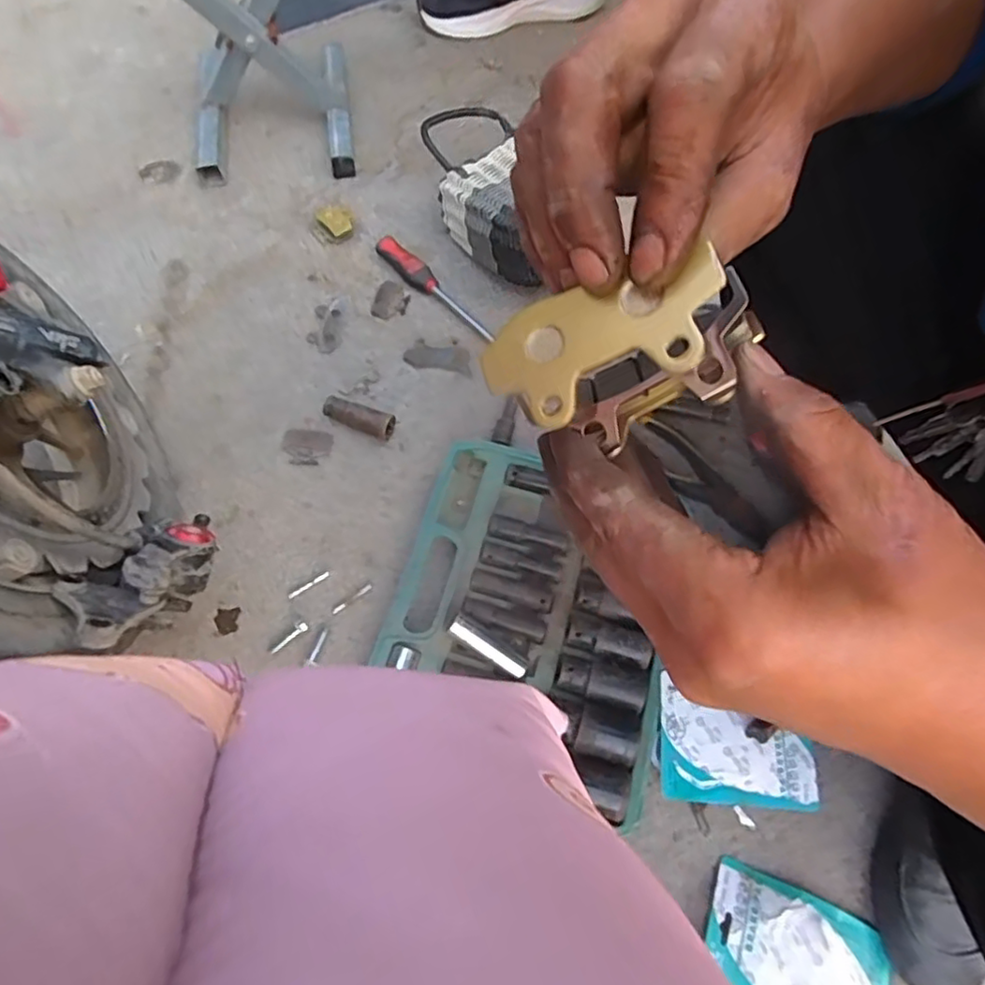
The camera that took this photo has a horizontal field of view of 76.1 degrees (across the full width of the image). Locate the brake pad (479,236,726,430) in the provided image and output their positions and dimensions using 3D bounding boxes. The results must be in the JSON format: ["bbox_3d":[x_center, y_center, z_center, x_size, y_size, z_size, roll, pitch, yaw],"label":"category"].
[{"bbox_3d":[0.032,-0.045,0.190,0.073,0.007,0.038,-15,64,24],"label":"brake pad"}]

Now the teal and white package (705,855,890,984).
[{"bbox_3d":[0.239,0.368,0.488,0.140,0.025,0.101,25,67,9],"label":"teal and white package"}]

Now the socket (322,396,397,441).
[{"bbox_3d":[-0.146,-0.082,0.687,0.082,0.028,0.025,21,66,8],"label":"socket"}]

